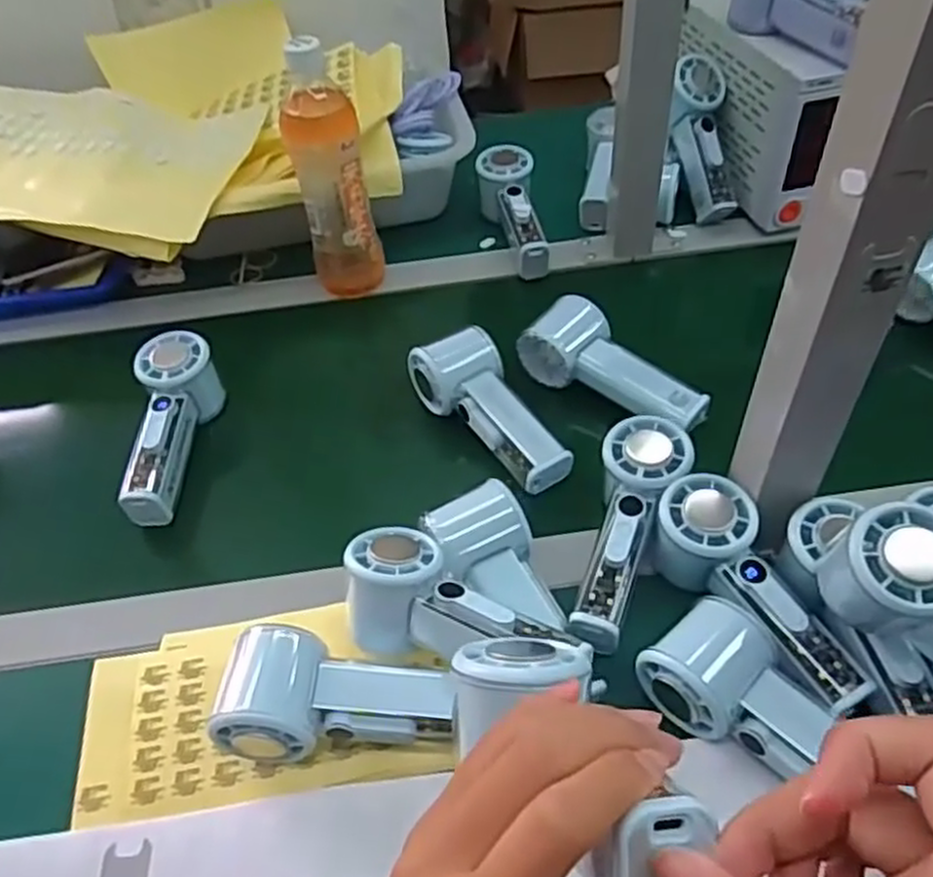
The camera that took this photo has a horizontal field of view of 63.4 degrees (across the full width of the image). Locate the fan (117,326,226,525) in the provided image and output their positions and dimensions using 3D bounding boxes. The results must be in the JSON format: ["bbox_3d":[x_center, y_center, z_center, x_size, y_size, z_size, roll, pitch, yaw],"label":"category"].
[{"bbox_3d":[-0.230,-0.006,0.588,0.050,0.051,0.158,-1,61,4],"label":"fan"}]

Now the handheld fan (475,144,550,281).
[{"bbox_3d":[0.050,-0.222,0.754,0.053,0.059,0.159,-13,65,-6],"label":"handheld fan"}]

